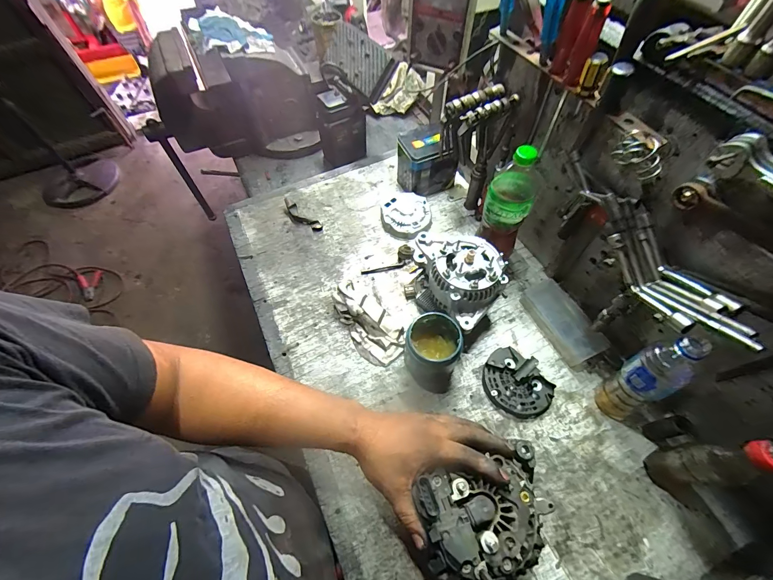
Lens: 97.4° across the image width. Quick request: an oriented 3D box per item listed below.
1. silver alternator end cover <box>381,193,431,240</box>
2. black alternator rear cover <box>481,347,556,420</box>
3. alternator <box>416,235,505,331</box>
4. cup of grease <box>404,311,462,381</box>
[{"bbox_3d":[0.045,-0.172,0.785,0.112,0.038,0.129,1,60,1],"label":"silver alternator end cover"},{"bbox_3d":[0.226,0.161,0.587,0.116,0.030,0.101,32,65,17],"label":"black alternator rear cover"},{"bbox_3d":[0.121,-0.029,0.638,0.123,0.142,0.205,-32,65,-17],"label":"alternator"},{"bbox_3d":[0.077,0.097,0.583,0.086,0.103,0.085,0,60,0],"label":"cup of grease"}]

